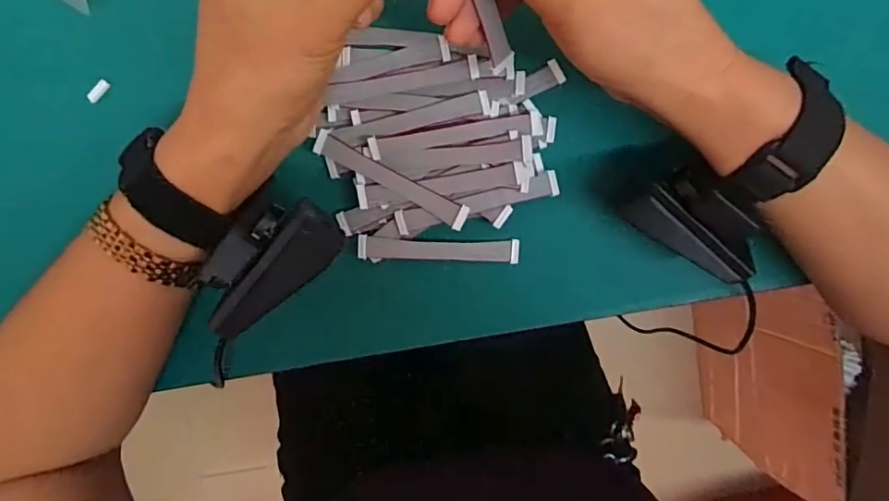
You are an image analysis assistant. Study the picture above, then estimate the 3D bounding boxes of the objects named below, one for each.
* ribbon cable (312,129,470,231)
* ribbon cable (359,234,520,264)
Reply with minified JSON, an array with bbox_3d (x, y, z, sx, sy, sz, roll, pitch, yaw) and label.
[{"bbox_3d":[-0.028,-0.038,0.281,0.088,0.009,0.012,28,96,-4],"label":"ribbon cable"},{"bbox_3d":[-0.003,-0.001,0.295,0.088,0.006,0.013,2,98,-1],"label":"ribbon cable"}]

